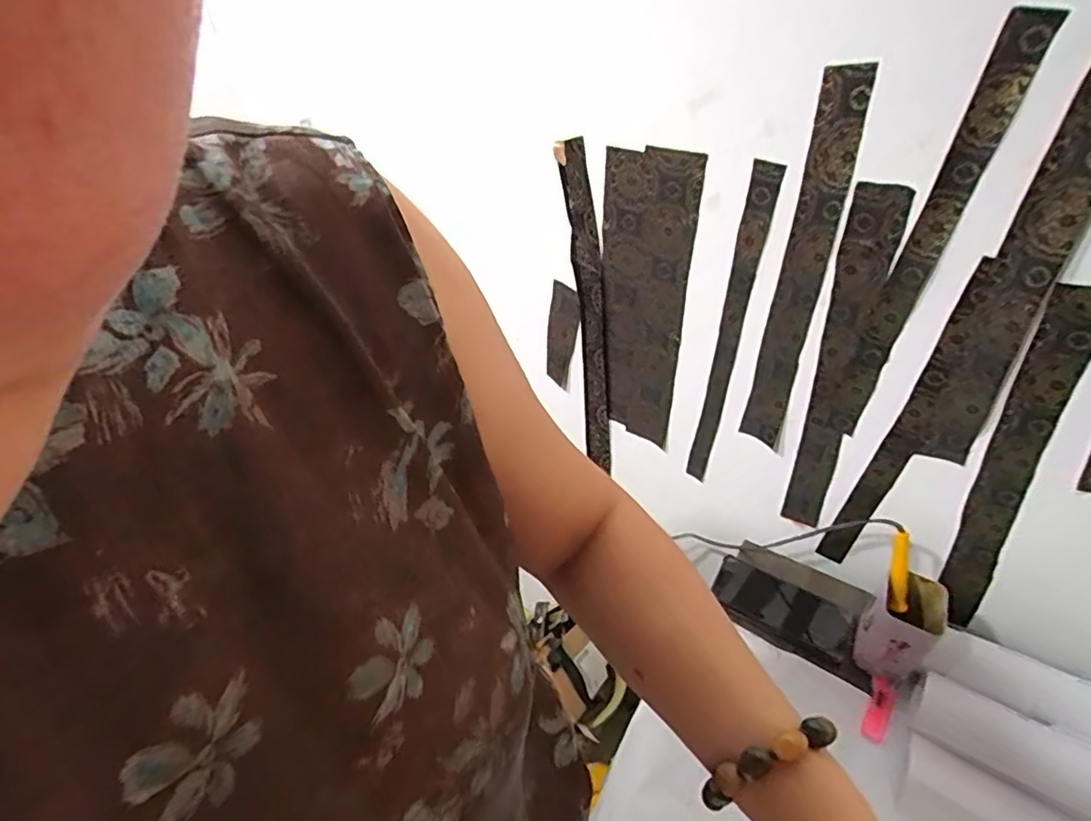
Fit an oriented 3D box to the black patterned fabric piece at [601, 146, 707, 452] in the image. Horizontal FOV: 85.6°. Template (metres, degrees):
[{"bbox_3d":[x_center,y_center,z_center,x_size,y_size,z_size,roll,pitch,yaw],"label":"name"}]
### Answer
[{"bbox_3d":[0.120,-0.124,0.750,0.111,0.393,0.006,21,45,25],"label":"black patterned fabric piece"}]

